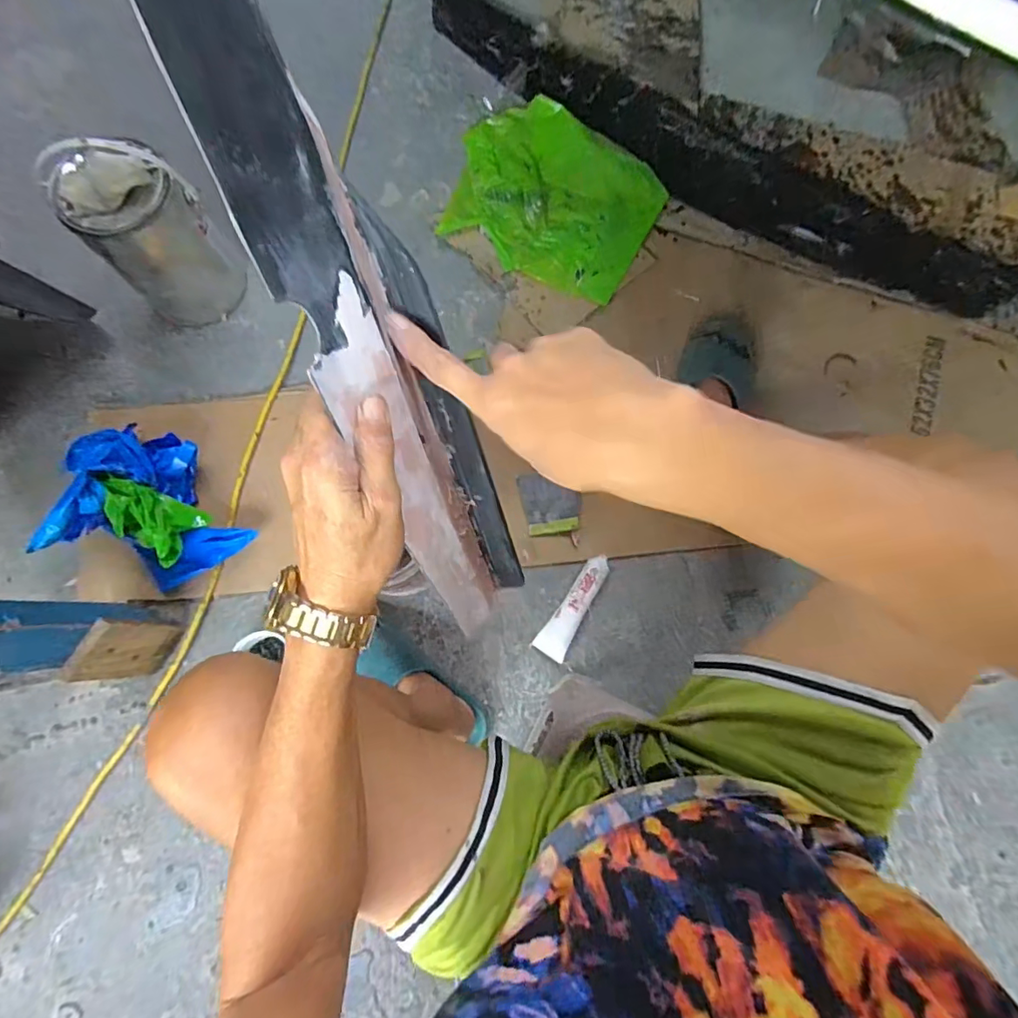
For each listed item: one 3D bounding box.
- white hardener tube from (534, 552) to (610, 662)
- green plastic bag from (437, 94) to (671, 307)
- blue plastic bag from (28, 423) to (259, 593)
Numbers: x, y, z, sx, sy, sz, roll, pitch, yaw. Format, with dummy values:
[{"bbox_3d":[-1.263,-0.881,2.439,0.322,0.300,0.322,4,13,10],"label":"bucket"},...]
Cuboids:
[{"bbox_3d":[0.102,0.147,0.775,0.045,0.025,0.168,34,81,6],"label":"white hardener tube"},{"bbox_3d":[0.067,-0.561,0.923,0.385,0.049,0.295,29,80,5],"label":"green plastic bag"},{"bbox_3d":[-0.532,-0.001,0.773,0.284,0.111,0.215,21,80,4],"label":"blue plastic bag"}]

